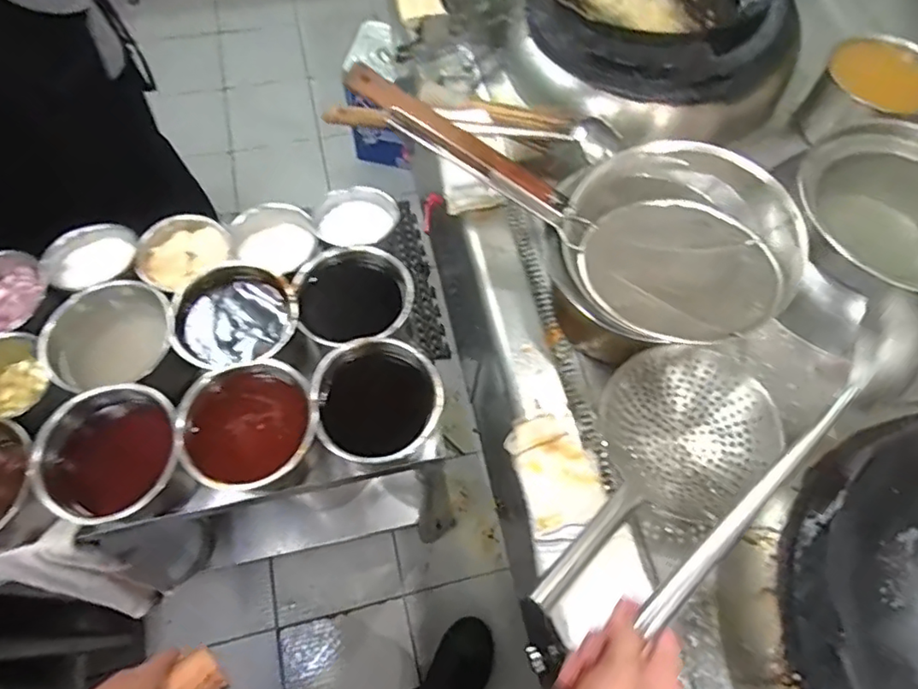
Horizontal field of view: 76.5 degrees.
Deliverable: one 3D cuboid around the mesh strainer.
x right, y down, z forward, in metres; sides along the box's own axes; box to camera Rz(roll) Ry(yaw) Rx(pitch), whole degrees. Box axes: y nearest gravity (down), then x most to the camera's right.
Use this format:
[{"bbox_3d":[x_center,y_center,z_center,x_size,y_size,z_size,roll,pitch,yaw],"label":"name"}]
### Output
[{"bbox_3d":[0.163,-0.217,0.783,0.578,0.150,0.262,32,67,11],"label":"mesh strainer"}]

